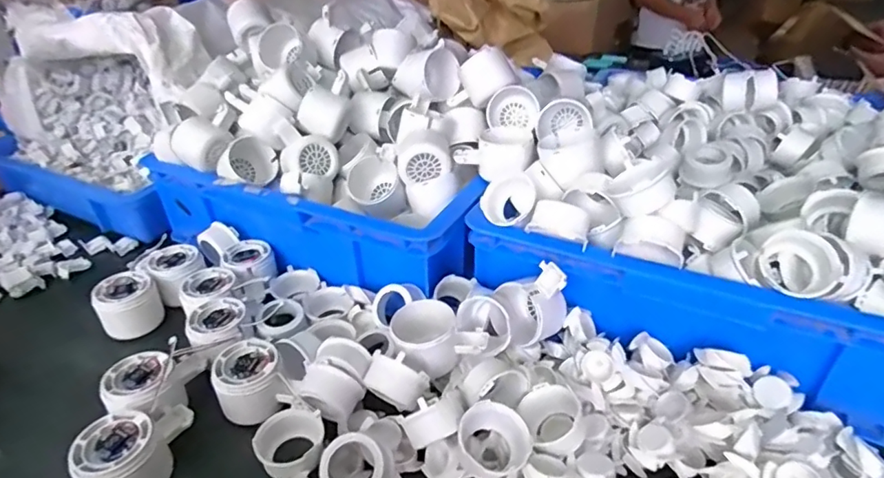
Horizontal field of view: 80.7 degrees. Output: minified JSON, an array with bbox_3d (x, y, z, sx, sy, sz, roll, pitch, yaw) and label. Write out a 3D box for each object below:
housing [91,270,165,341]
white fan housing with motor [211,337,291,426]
[{"bbox_3d":[-0.333,0.071,0.555,0.058,0.050,0.054,-25,40,-30],"label":"housing"},{"bbox_3d":[-0.169,0.128,0.461,0.056,0.047,0.060,-19,37,-23],"label":"white fan housing with motor"}]

